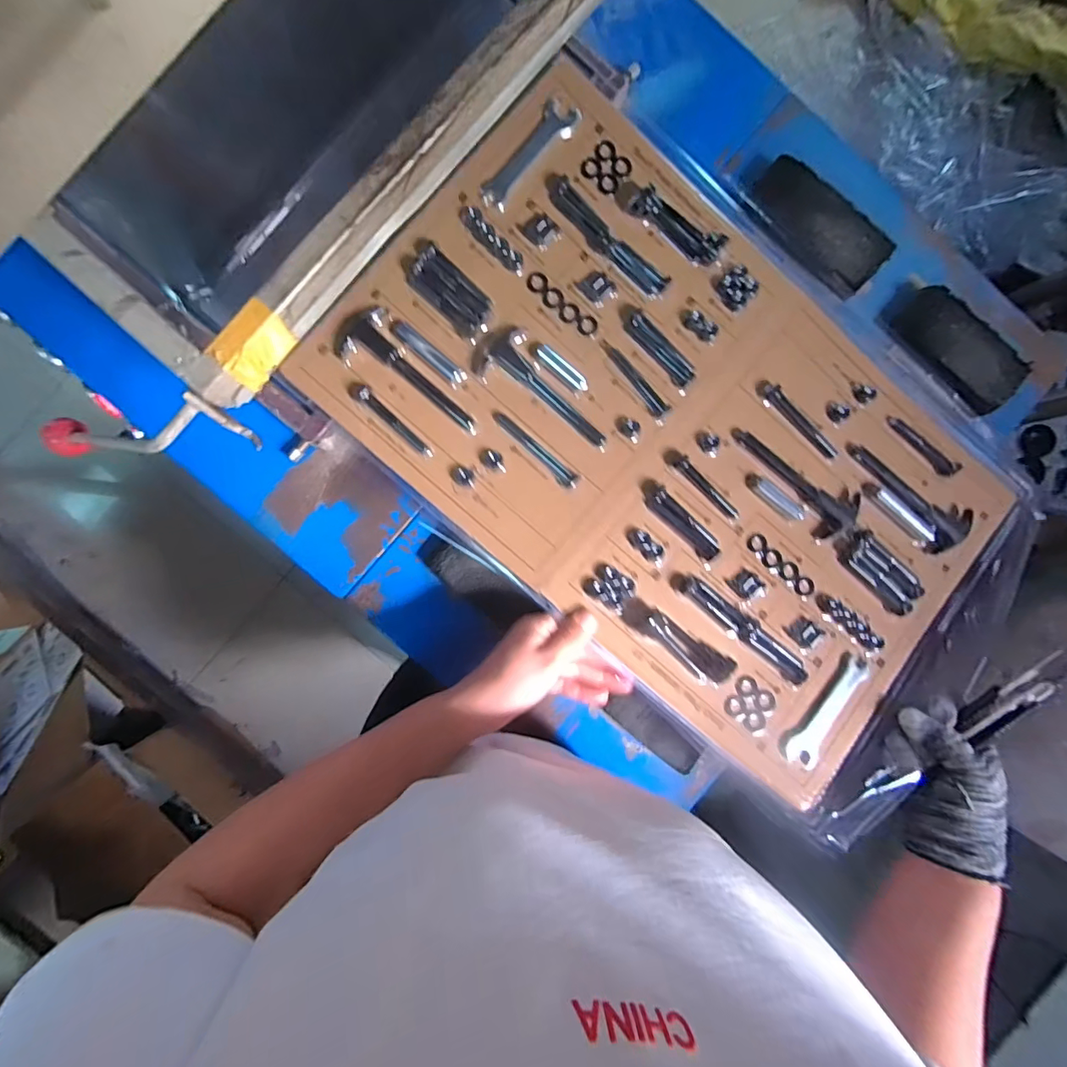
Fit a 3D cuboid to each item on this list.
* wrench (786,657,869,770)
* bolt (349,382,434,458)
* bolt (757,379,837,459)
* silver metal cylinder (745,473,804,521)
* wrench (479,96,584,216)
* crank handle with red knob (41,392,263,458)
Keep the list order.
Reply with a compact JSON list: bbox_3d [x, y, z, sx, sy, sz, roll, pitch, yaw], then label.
[{"bbox_3d":[0.266,0.161,0.439,0.027,0.004,0.106,36,89,-2],"label":"wrench"},{"bbox_3d":[-0.126,-0.102,0.428,0.093,0.010,0.014,42,89,-2],"label":"bolt"},{"bbox_3d":[0.250,-0.107,0.455,0.099,0.012,0.018,38,89,-2],"label":"bolt"},{"bbox_3d":[0.227,-0.035,0.453,0.061,0.008,0.014,40,89,-2],"label":"silver metal cylinder"},{"bbox_3d":[-0.003,-0.343,0.442,0.035,0.012,0.115,35,89,-2],"label":"wrench"},{"bbox_3d":[-0.276,-0.067,0.345,0.163,0.051,0.034,0,85,23],"label":"crank handle with red knob"}]

